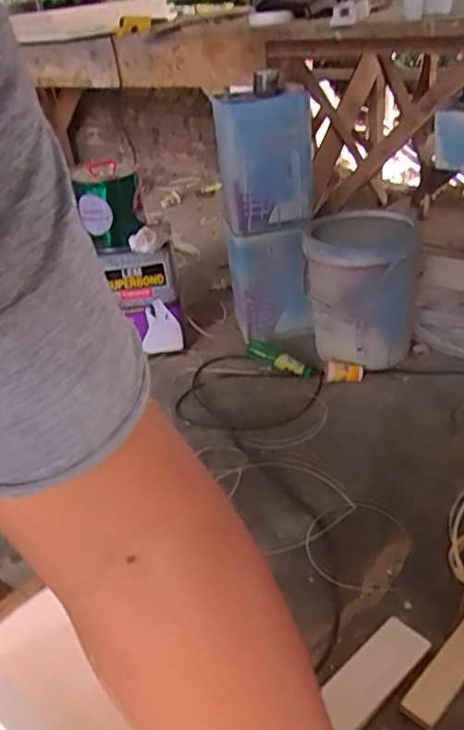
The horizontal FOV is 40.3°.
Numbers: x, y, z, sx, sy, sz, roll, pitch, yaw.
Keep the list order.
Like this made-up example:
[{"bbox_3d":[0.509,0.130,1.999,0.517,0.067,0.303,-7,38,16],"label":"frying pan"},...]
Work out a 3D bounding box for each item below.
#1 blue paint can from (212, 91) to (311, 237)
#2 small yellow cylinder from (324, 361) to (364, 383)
[{"bbox_3d":[0.090,-0.575,1.804,0.258,0.340,0.241,-5,31,4],"label":"blue paint can"},{"bbox_3d":[0.312,0.020,1.750,0.127,0.053,0.042,3,25,-24],"label":"small yellow cylinder"}]

